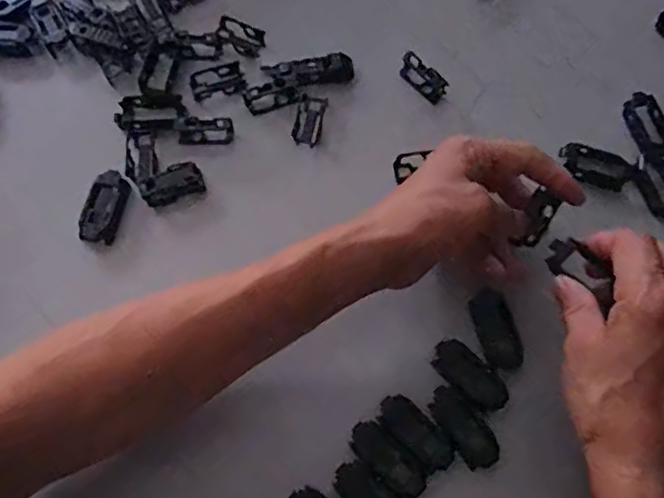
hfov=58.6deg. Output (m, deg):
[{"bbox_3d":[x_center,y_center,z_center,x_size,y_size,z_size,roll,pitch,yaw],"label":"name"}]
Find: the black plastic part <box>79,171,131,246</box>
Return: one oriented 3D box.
[{"bbox_3d":[-0.150,-0.027,0.394,0.023,0.014,0.049,12,70,2],"label":"black plastic part"}]

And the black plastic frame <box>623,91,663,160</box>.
[{"bbox_3d":[0.226,-0.089,0.422,0.027,0.004,0.052,-11,71,-6],"label":"black plastic frame"}]

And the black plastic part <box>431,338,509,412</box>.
[{"bbox_3d":[0.085,0.078,0.361,0.050,0.005,0.024,43,74,12],"label":"black plastic part"}]

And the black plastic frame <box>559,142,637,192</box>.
[{"bbox_3d":[0.185,-0.058,0.414,0.052,0.006,0.028,19,71,4],"label":"black plastic frame"}]

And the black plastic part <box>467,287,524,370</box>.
[{"bbox_3d":[0.103,0.050,0.369,0.024,0.006,0.050,-15,72,-8],"label":"black plastic part"}]

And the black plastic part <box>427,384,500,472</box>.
[{"bbox_3d":[0.079,0.106,0.353,0.023,0.005,0.052,-36,76,-14],"label":"black plastic part"}]

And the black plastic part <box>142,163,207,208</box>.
[{"bbox_3d":[-0.109,-0.044,0.404,0.040,0.012,0.020,-20,72,-9],"label":"black plastic part"}]

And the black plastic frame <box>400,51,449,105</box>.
[{"bbox_3d":[0.068,-0.127,0.438,0.013,0.017,0.039,-38,76,-14],"label":"black plastic frame"}]

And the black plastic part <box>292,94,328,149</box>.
[{"bbox_3d":[-0.016,-0.092,0.426,0.019,0.008,0.035,14,70,2],"label":"black plastic part"}]

